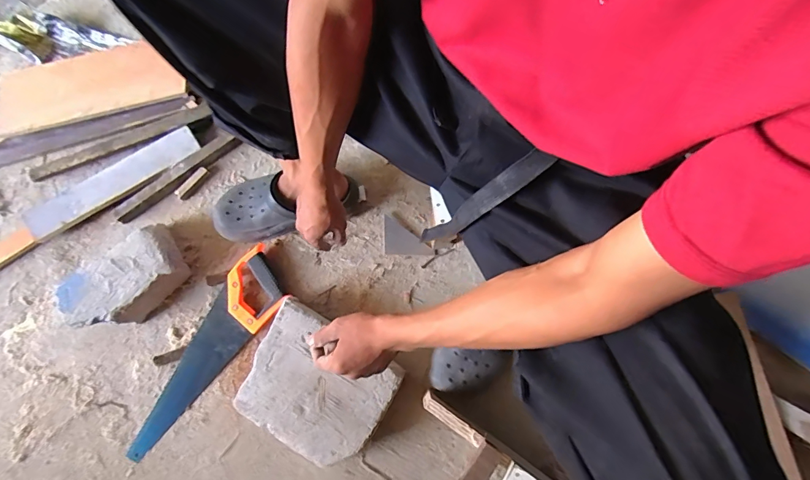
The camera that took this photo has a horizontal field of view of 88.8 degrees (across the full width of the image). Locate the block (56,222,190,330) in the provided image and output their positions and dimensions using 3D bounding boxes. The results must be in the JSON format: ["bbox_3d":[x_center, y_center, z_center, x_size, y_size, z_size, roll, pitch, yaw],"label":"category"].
[{"bbox_3d":[-0.520,0.077,0.779,0.211,0.078,0.127,-39,80,-6],"label":"block"}]

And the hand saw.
[{"bbox_3d":[-0.378,0.211,0.769,0.112,0.034,0.434,37,82,8],"label":"hand saw"}]

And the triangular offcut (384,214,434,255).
[{"bbox_3d":[0.006,-0.008,0.814,0.092,0.008,0.074,1,78,2],"label":"triangular offcut"}]

